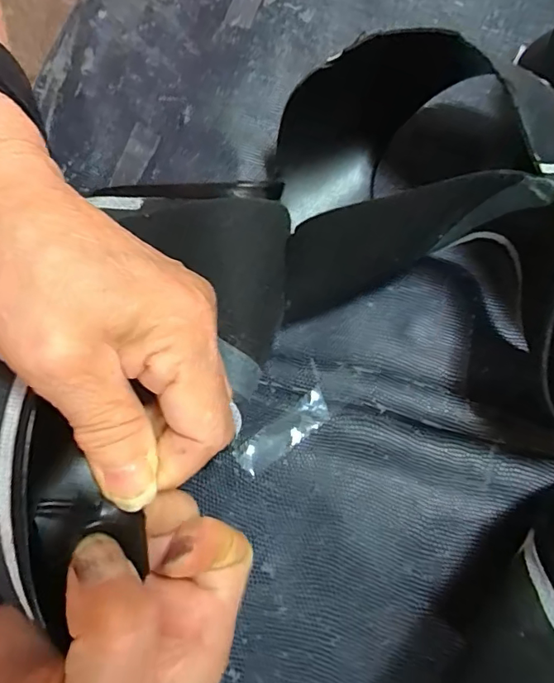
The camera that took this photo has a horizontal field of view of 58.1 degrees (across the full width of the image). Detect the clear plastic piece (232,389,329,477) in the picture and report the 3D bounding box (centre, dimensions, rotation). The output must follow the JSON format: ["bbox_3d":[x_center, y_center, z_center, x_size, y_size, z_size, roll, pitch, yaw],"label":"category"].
[{"bbox_3d":[0.003,0.042,0.231,0.049,0.004,0.015,-35,77,-9],"label":"clear plastic piece"}]

